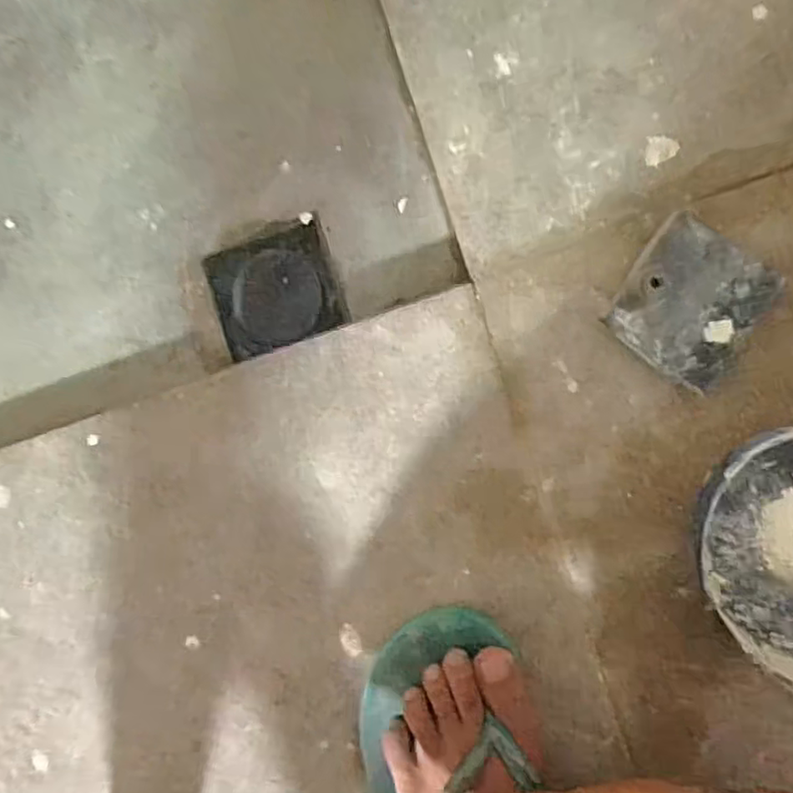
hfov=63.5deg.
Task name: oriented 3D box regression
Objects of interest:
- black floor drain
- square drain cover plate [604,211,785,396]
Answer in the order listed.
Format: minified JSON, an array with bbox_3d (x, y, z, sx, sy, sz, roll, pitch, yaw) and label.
[{"bbox_3d":[-0.099,-0.085,0.525,0.102,0.006,0.087,-19,91,10],"label":"black floor drain"},{"bbox_3d":[0.171,-0.055,0.376,0.075,0.018,0.080,36,98,5],"label":"square drain cover plate"}]

